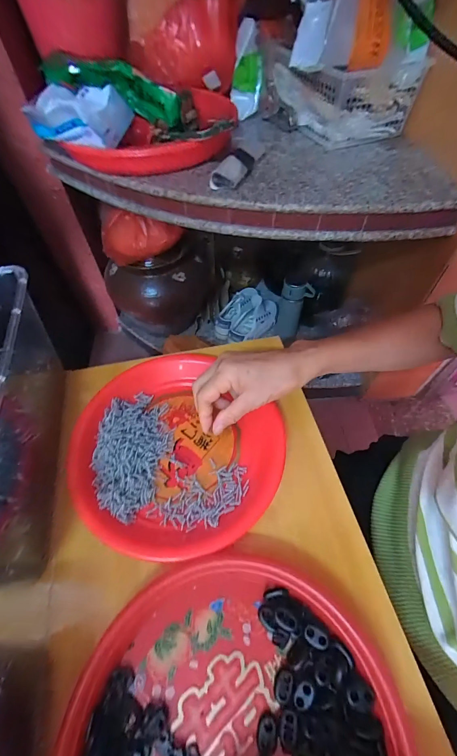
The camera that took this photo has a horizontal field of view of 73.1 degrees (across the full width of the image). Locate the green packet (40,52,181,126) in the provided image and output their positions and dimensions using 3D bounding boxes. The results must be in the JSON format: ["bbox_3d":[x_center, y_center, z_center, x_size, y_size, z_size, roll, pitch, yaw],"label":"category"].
[{"bbox_3d":[-0.214,-0.529,0.565,0.271,0.077,0.031,20,58,14],"label":"green packet"}]

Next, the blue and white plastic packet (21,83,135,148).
[{"bbox_3d":[-0.238,-0.419,0.487,0.143,0.065,0.077,18,58,13],"label":"blue and white plastic packet"}]

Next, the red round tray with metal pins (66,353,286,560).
[{"bbox_3d":[-0.062,0.074,0.346,0.224,0.034,0.213,0,59,0],"label":"red round tray with metal pins"}]

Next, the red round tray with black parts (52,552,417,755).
[{"bbox_3d":[0.000,0.259,0.219,0.233,0.038,0.220,0,59,0],"label":"red round tray with black parts"}]

